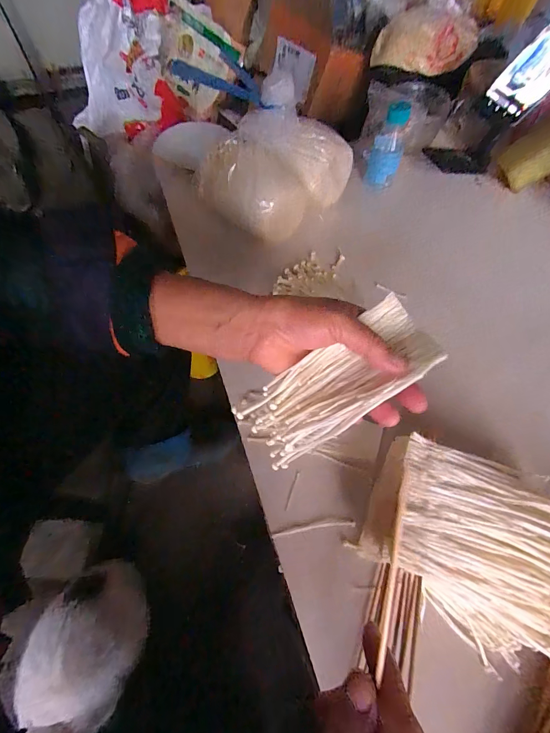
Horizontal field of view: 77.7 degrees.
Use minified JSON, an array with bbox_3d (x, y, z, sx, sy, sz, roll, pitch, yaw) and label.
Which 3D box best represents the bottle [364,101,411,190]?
[{"bbox_3d":[0.162,-0.316,0.492,0.046,0.097,0.039,16,64,7],"label":"bottle"}]

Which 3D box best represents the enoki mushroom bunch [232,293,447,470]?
[{"bbox_3d":[0.045,0.015,0.254,0.144,0.026,0.060,-36,66,8],"label":"enoki mushroom bunch"}]

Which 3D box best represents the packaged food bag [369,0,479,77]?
[{"bbox_3d":[0.247,-0.541,0.559,0.152,0.069,0.106,24,65,11],"label":"packaged food bag"}]

